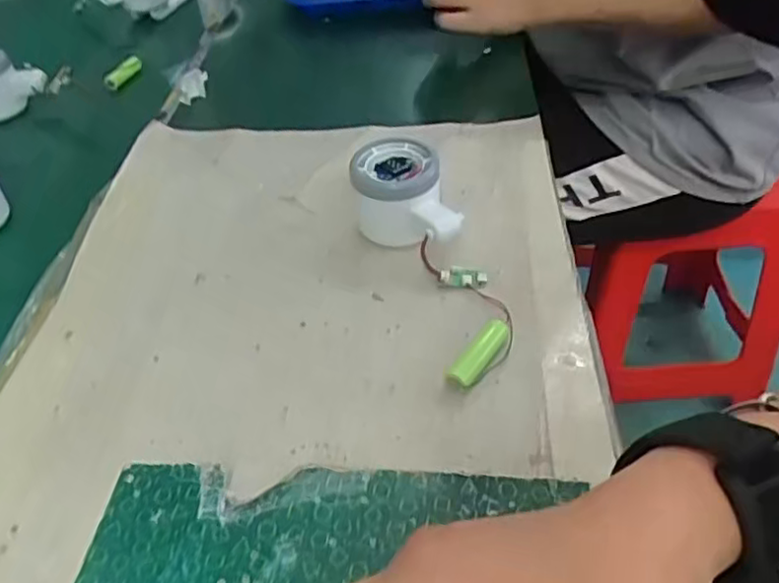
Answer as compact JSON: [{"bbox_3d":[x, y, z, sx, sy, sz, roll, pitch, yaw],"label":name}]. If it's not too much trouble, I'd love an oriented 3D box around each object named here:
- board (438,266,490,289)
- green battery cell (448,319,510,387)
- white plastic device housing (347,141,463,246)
[{"bbox_3d":[0.047,-0.009,0.410,0.031,0.005,0.015,3,43,-10],"label":"board"},{"bbox_3d":[0.050,0.036,0.361,0.015,0.014,0.051,24,51,27],"label":"green battery cell"},{"bbox_3d":[0.009,-0.059,0.437,0.063,0.052,0.075,-10,44,-6],"label":"white plastic device housing"}]

